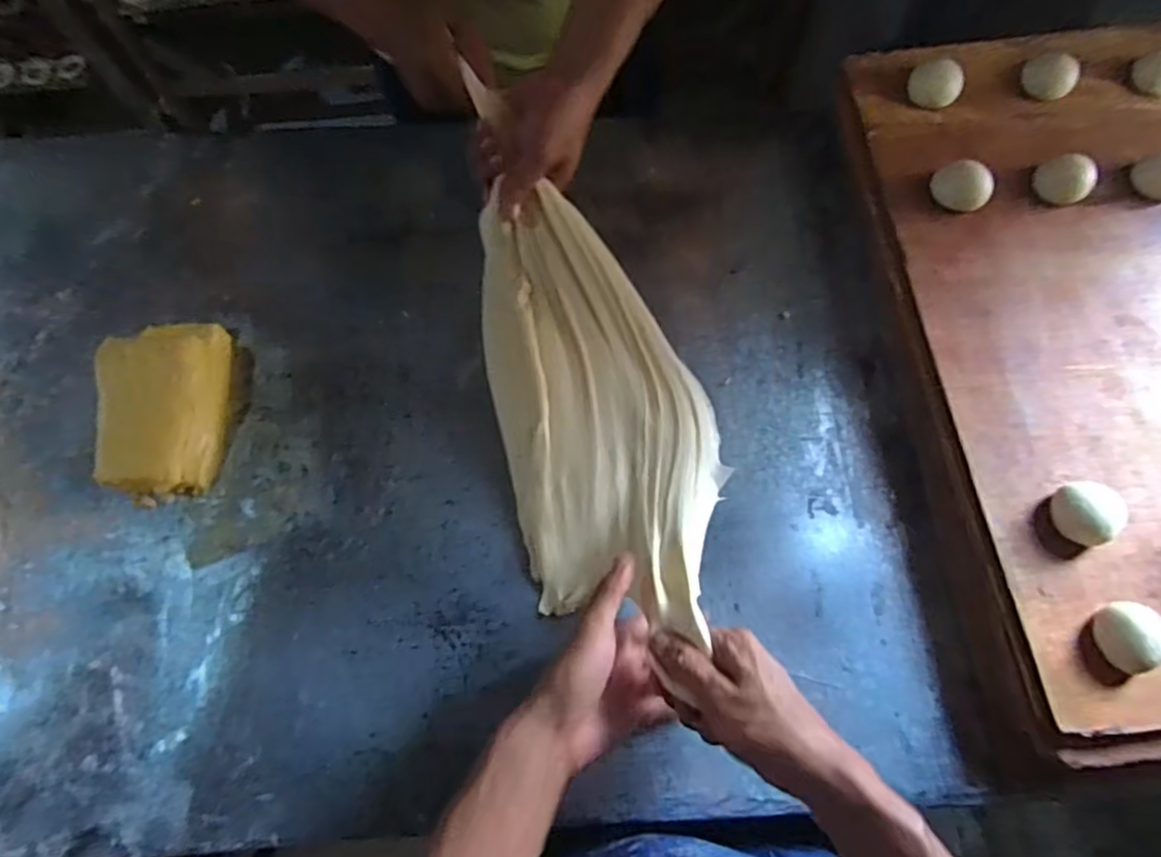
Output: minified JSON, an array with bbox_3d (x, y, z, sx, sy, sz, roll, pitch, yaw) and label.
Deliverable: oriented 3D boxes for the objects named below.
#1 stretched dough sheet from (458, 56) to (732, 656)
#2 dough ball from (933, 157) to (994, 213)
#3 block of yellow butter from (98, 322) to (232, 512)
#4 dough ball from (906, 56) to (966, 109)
[{"bbox_3d":[0.013,-0.031,0.538,0.169,0.088,0.372,-16,72,-3],"label":"stretched dough sheet"},{"bbox_3d":[0.321,-0.203,0.574,0.046,0.028,0.035,38,75,12],"label":"dough ball"},{"bbox_3d":[-0.337,-0.020,0.554,0.096,0.038,0.152,-5,71,-2],"label":"block of yellow butter"},{"bbox_3d":[0.316,-0.305,0.607,0.043,0.024,0.042,0,71,0],"label":"dough ball"}]

